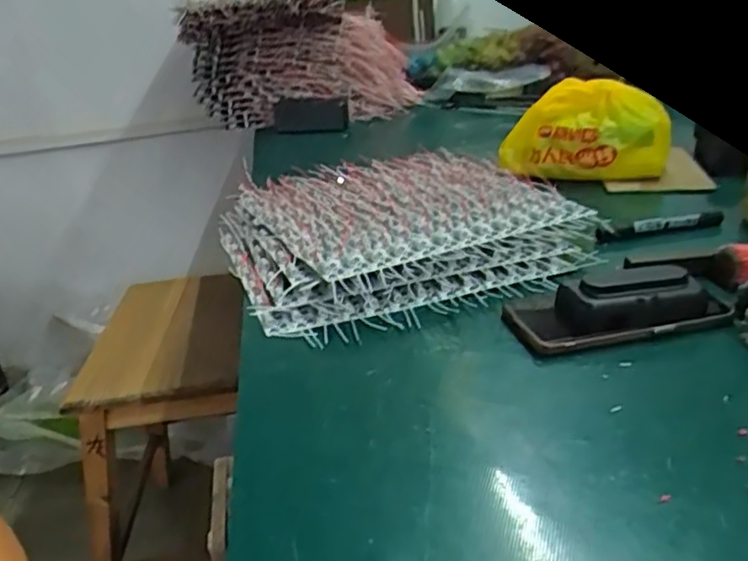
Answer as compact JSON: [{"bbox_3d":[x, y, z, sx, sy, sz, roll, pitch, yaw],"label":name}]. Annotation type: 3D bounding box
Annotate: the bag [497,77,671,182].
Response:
[{"bbox_3d":[0.258,-0.188,0.800,0.194,0.111,0.097,10,32,31],"label":"bag"}]

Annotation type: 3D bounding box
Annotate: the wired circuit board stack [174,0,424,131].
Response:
[{"bbox_3d":[-0.154,-0.407,1.183,0.389,0.255,0.095,2,48,16],"label":"wired circuit board stack"}]

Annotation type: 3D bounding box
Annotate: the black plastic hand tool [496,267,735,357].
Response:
[{"bbox_3d":[0.184,0.015,0.499,0.152,0.043,0.070,-7,26,-7],"label":"black plastic hand tool"}]

